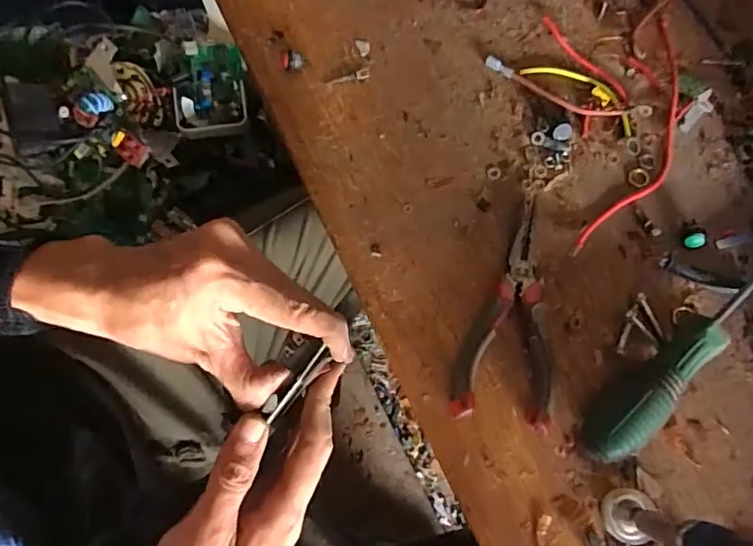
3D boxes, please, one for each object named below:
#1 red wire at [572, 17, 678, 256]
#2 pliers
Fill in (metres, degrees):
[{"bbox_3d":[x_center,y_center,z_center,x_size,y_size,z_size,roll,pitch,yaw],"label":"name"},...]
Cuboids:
[{"bbox_3d":[0.199,-0.102,0.386,0.042,0.008,0.224,24,74,9],"label":"red wire"},{"bbox_3d":[0.088,0.019,0.346,0.058,0.017,0.153,10,72,5],"label":"pliers"}]

